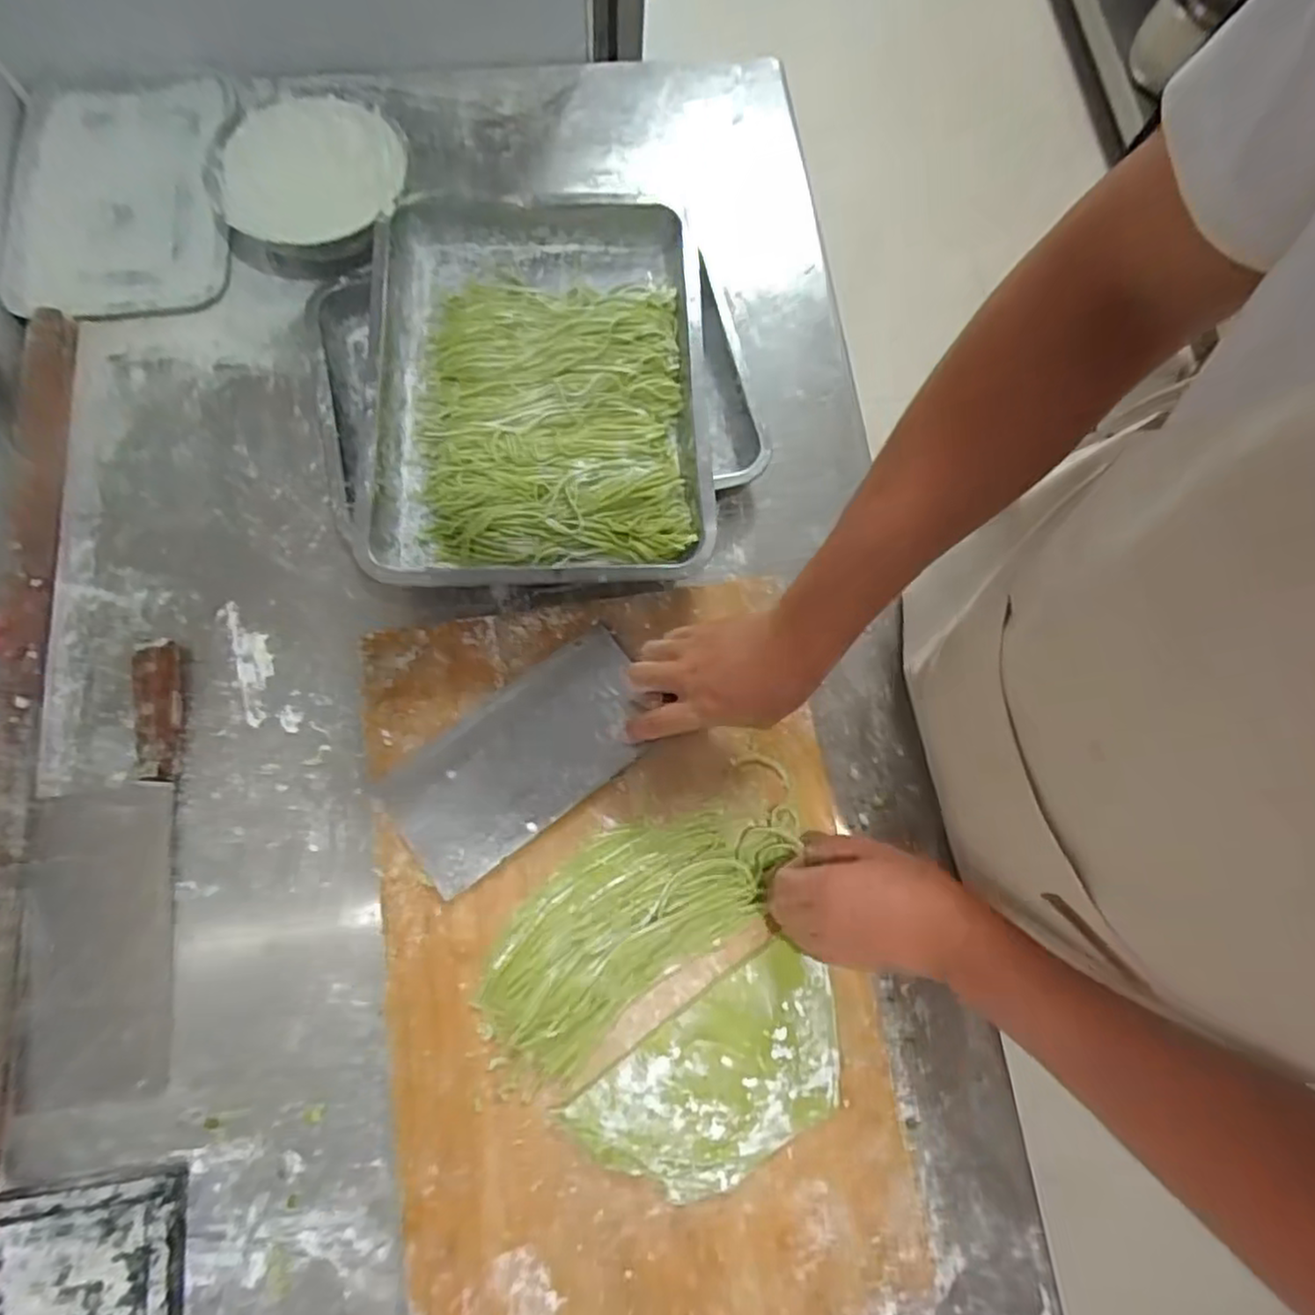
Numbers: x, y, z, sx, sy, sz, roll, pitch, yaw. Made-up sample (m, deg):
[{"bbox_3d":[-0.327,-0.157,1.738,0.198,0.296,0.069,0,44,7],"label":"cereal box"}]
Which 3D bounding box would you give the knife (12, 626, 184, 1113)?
[{"bbox_3d":[-0.435,0.161,0.548,0.116,0.025,0.334,-4,77,-7],"label":"knife"}]

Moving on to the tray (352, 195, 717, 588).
[{"bbox_3d":[-0.099,-0.243,0.618,0.290,0.055,0.390,-3,77,-6],"label":"tray"}]

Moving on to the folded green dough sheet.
[{"bbox_3d":[0.050,0.320,0.529,0.208,0.021,0.119,-35,84,-13],"label":"folded green dough sheet"}]

